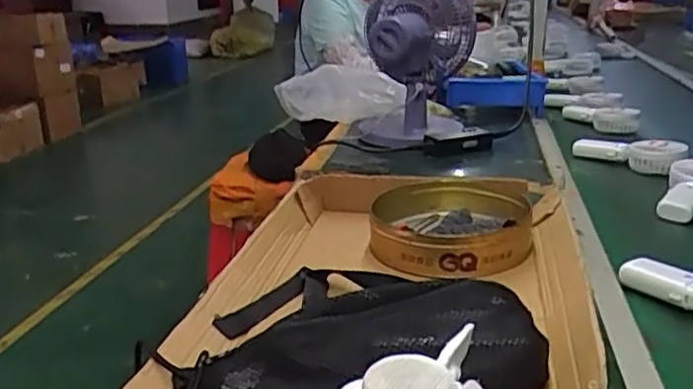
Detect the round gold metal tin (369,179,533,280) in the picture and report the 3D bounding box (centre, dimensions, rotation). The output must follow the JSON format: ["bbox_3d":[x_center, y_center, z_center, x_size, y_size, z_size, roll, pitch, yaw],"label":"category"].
[{"bbox_3d":[0.121,0.038,0.790,0.184,0.053,0.202,-1,18,0],"label":"round gold metal tin"}]

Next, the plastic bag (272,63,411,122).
[{"bbox_3d":[-0.014,-0.206,1.393,0.298,0.099,0.058,10,21,31],"label":"plastic bag"}]

